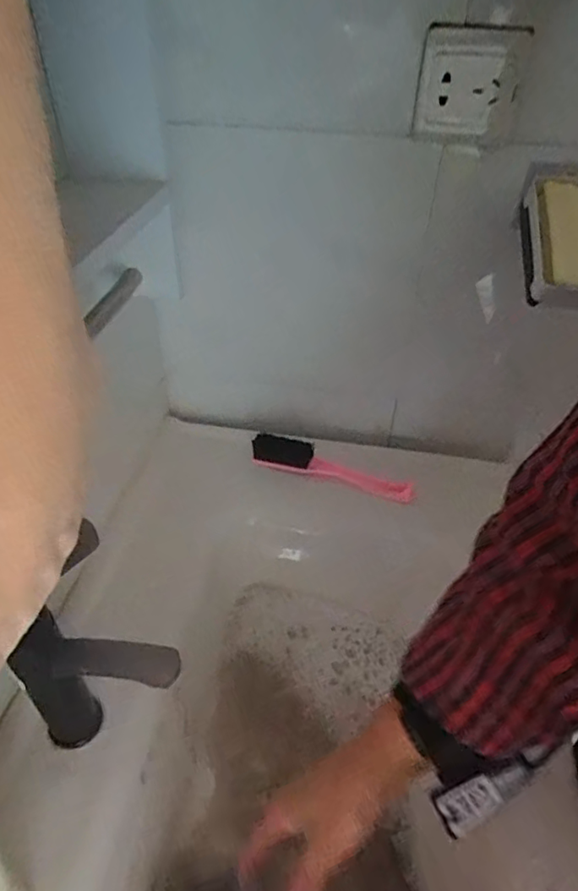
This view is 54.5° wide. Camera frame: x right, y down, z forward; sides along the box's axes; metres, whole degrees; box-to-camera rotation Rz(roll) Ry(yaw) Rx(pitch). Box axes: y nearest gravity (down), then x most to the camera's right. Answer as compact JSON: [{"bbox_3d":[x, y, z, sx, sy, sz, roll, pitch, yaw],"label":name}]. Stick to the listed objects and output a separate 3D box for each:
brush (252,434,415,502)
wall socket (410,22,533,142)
[{"bbox_3d":[0.051,0.032,0.701,0.206,0.040,0.042,14,41,15],"label":"brush"},{"bbox_3d":[0.155,-0.317,0.493,0.082,0.083,0.019,15,42,16],"label":"wall socket"}]

